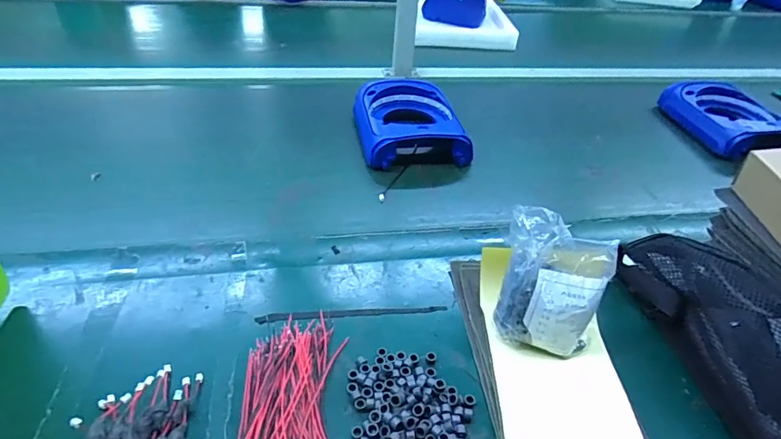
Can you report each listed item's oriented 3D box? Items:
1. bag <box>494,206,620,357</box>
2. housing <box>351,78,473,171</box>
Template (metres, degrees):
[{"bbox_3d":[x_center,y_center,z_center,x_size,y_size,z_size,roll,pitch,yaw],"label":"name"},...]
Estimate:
[{"bbox_3d":[0.152,0.070,0.439,0.098,0.137,0.061,18,42,19],"label":"bag"},{"bbox_3d":[0.028,-0.166,0.791,0.182,0.072,0.227,-7,40,-12],"label":"housing"}]

